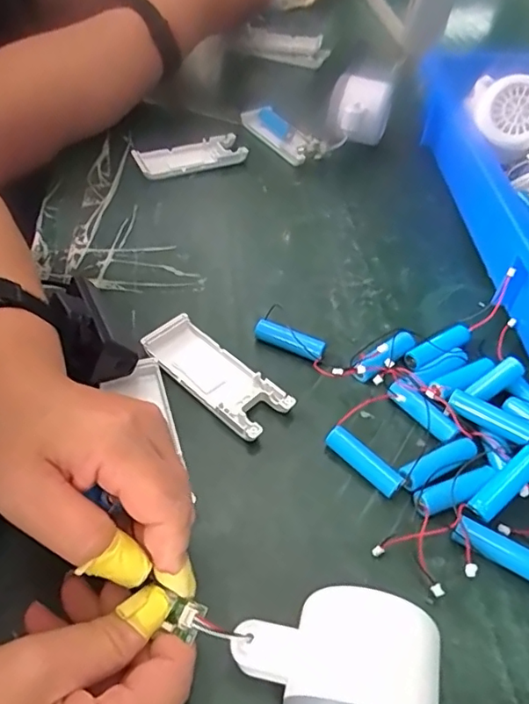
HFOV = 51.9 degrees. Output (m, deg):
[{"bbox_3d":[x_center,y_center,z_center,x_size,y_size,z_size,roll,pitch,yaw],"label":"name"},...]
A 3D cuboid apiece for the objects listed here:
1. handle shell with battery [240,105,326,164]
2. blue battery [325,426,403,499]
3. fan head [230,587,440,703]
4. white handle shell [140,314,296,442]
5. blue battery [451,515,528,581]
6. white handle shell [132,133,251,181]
[{"bbox_3d":[0.020,-0.222,0.558,0.036,0.020,0.110,-29,56,-24],"label":"handle shell with battery"},{"bbox_3d":[0.057,0.064,0.315,0.049,0.014,0.011,38,57,27],"label":"blue battery"},{"bbox_3d":[0.029,0.132,0.227,0.082,0.058,0.054,15,50,11],"label":"fan head"},{"bbox_3d":[-0.032,0.015,0.353,0.103,0.015,0.040,35,56,25],"label":"white handle shell"},{"bbox_3d":[0.124,0.103,0.283,0.050,0.013,0.014,24,52,18],"label":"blue battery"},{"bbox_3d":[-0.072,-0.189,0.527,0.102,0.018,0.035,-19,52,-17],"label":"white handle shell"}]

